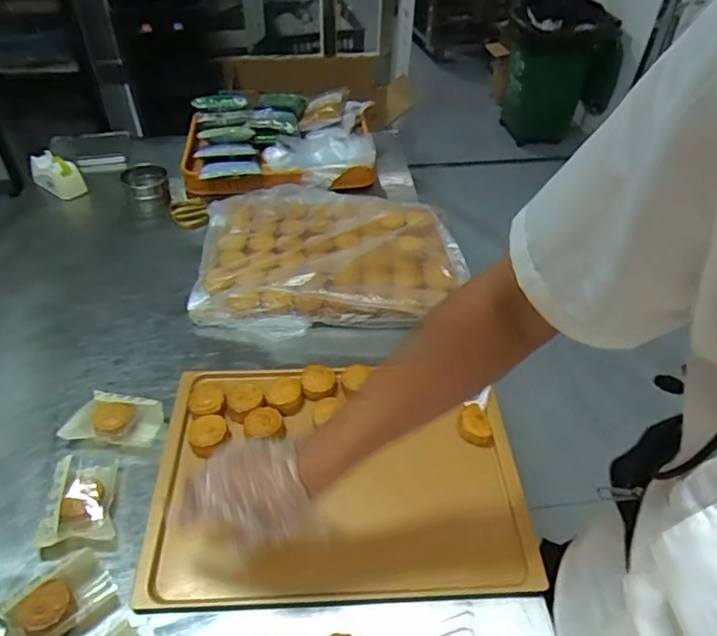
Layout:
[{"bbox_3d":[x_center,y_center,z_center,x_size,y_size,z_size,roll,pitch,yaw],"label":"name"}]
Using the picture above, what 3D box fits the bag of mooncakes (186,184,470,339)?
[{"bbox_3d":[-0.059,-0.118,0.960,0.437,0.045,0.370,-7,45,-9],"label":"bag of mooncakes"}]

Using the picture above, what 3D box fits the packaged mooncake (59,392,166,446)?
[{"bbox_3d":[-0.311,0.129,0.712,0.106,0.033,0.077,7,46,5],"label":"packaged mooncake"}]

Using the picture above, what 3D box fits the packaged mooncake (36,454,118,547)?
[{"bbox_3d":[-0.318,0.205,0.637,0.074,0.038,0.102,-7,46,-8],"label":"packaged mooncake"}]

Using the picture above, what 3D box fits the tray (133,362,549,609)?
[{"bbox_3d":[-0.024,0.172,0.676,0.418,0.041,0.302,-1,44,-3],"label":"tray"}]

